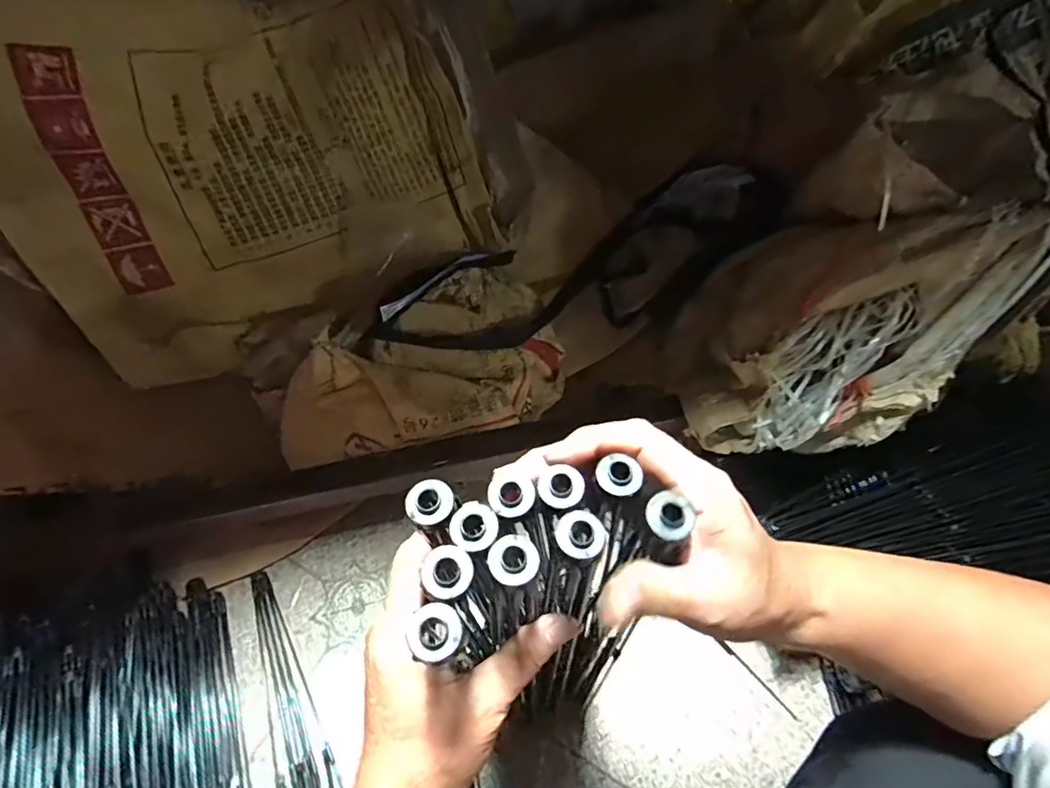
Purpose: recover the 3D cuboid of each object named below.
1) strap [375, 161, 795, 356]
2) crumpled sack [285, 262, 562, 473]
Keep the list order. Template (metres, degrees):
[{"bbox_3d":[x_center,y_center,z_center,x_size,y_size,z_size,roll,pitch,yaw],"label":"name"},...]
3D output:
[{"bbox_3d":[0.052,-0.162,0.726,0.503,0.150,0.162,-23,63,-17],"label":"strap"},{"bbox_3d":[-0.110,-0.021,0.676,0.378,0.115,0.186,-33,66,-22],"label":"crumpled sack"}]

